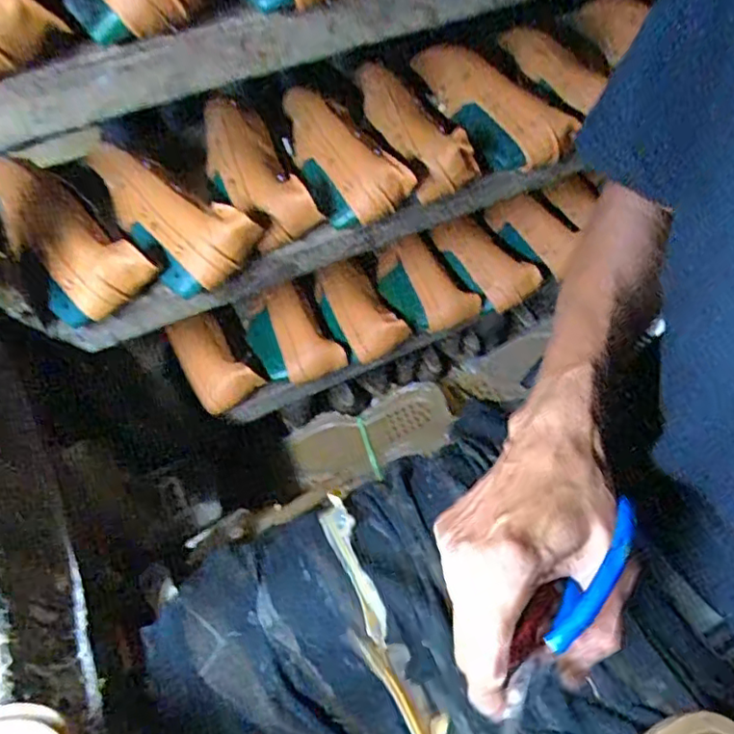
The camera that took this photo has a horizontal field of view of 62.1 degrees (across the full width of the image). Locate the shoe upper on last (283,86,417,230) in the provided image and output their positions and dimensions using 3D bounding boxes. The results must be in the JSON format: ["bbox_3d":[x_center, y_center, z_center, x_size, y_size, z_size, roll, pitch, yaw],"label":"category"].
[{"bbox_3d":[-0.028,-0.244,0.707,0.092,0.072,0.205,-22,57,-14],"label":"shoe upper on last"}]

